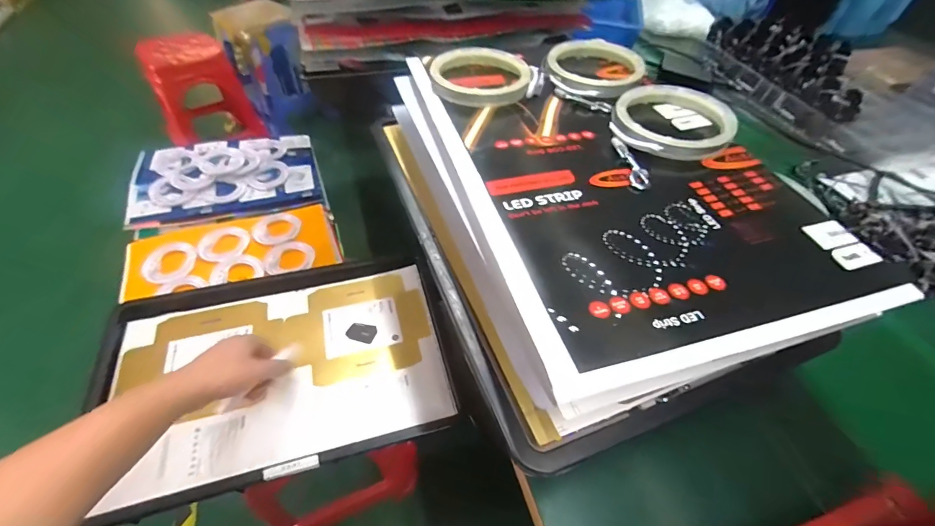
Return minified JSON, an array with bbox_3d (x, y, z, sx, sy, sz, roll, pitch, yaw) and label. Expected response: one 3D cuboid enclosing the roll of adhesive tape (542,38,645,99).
[{"bbox_3d":[0.162,-0.253,0.515,0.122,0.018,0.135,23,52,14],"label":"roll of adhesive tape"}]

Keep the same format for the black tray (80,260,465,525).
[{"bbox_3d":[-0.304,0.167,0.657,0.514,0.042,0.336,-12,52,-14],"label":"black tray"}]

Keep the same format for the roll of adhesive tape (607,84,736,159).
[{"bbox_3d":[0.224,-0.159,0.441,0.121,0.023,0.129,17,51,9],"label":"roll of adhesive tape"}]

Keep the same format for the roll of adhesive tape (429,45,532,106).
[{"bbox_3d":[0.018,-0.238,0.508,0.123,0.025,0.112,12,50,5],"label":"roll of adhesive tape"}]

